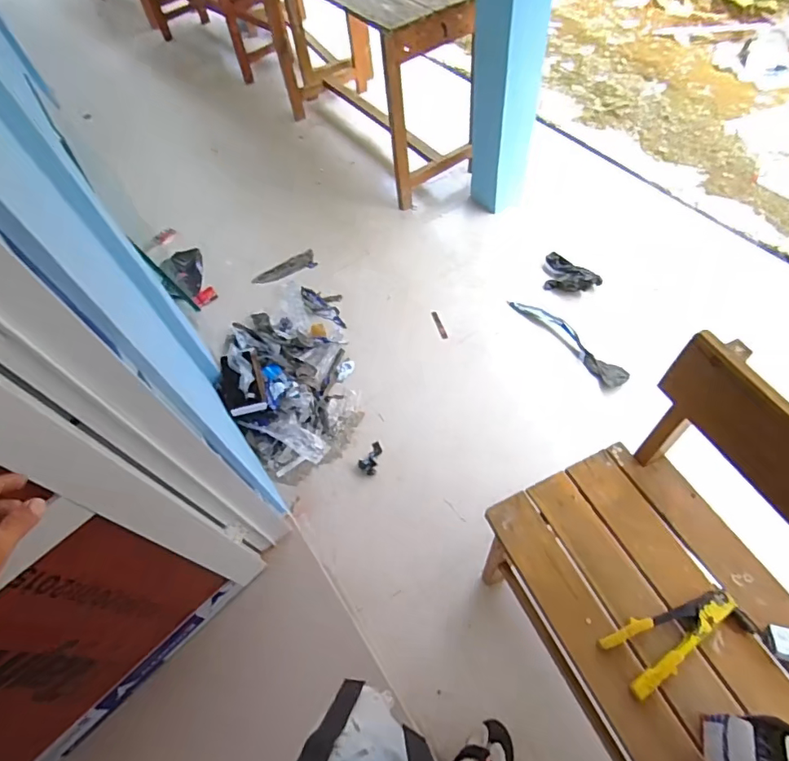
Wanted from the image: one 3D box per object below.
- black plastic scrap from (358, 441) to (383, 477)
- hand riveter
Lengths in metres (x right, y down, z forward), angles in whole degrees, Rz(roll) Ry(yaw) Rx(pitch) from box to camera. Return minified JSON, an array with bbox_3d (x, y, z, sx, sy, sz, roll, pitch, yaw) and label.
[{"bbox_3d":[-0.065,0.248,1.567,0.064,0.025,0.101,30,63,20],"label":"black plastic scrap"},{"bbox_3d":[0.496,0.443,0.862,0.248,0.029,0.097,-24,58,-8],"label":"hand riveter"}]

